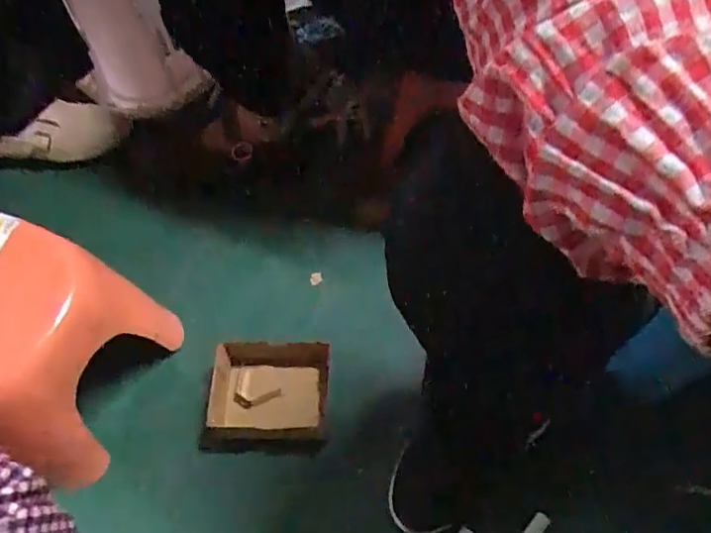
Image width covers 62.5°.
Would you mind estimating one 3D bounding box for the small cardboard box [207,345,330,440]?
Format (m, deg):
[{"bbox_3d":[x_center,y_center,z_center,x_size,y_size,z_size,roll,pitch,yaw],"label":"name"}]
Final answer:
[{"bbox_3d":[-0.103,0.149,0.694,0.143,0.046,0.097,2,58,4],"label":"small cardboard box"}]

